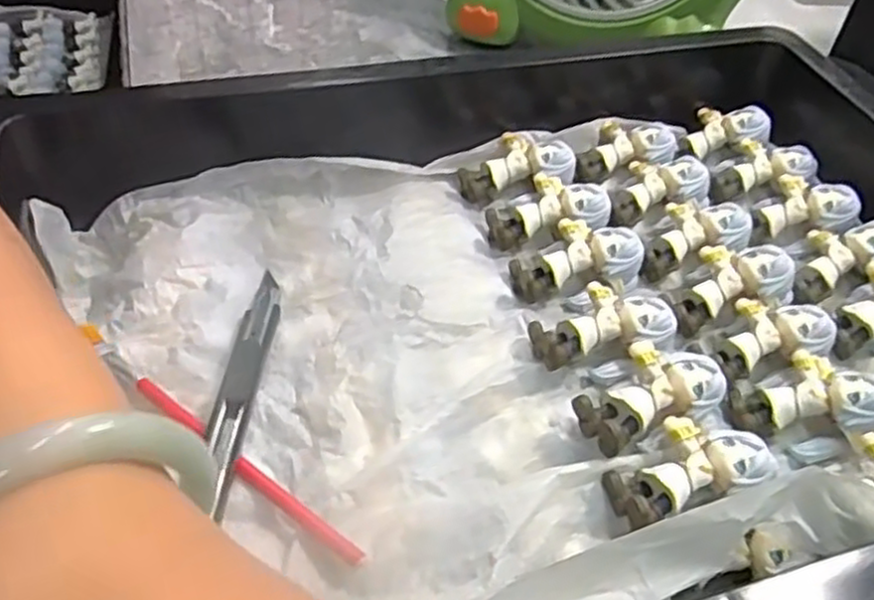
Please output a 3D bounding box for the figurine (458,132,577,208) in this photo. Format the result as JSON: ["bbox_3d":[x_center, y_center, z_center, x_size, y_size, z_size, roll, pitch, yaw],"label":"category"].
[{"bbox_3d":[0.043,-0.075,0.412,0.063,0.017,0.037,-16,47,10],"label":"figurine"}]

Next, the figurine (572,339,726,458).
[{"bbox_3d":[0.084,0.040,0.301,0.057,0.028,0.031,-16,51,-19],"label":"figurine"}]

